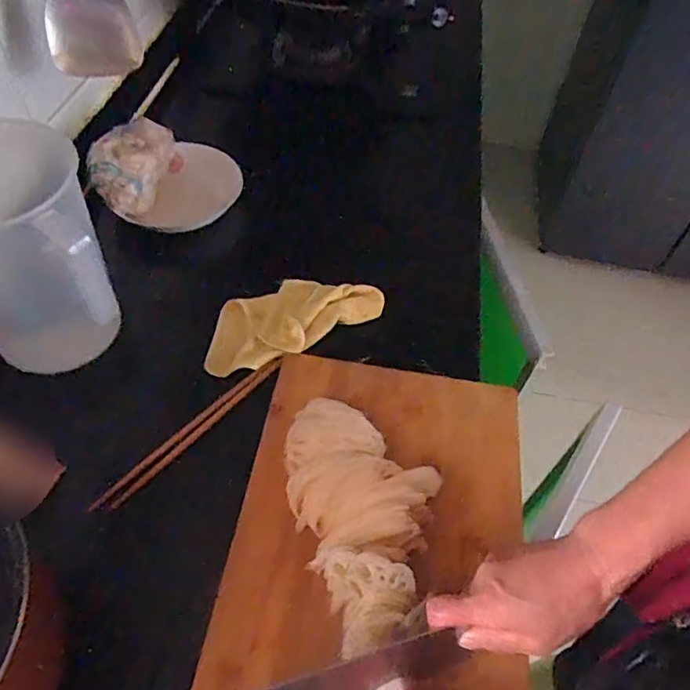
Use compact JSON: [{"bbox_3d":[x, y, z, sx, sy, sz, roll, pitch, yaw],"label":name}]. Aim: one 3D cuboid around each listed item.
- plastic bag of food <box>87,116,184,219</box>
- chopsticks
[{"bbox_3d":[-0.273,-0.245,0.739,0.068,0.065,0.161,13,52,6],"label":"plastic bag of food"},{"bbox_3d":[-0.152,0.084,0.570,0.018,0.017,0.225,38,61,22],"label":"chopsticks"}]

